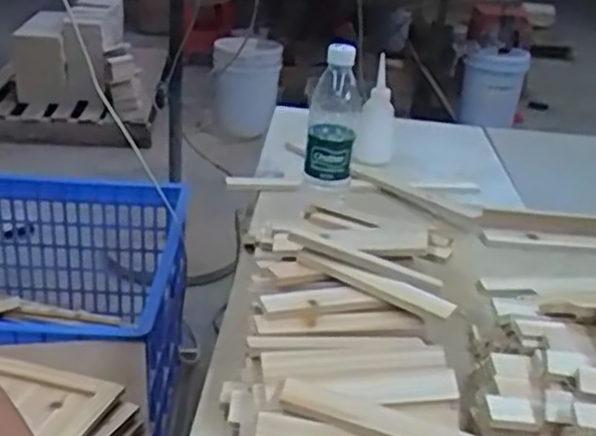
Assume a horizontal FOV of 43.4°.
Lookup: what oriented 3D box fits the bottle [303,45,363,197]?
[{"bbox_3d":[0.044,-0.121,0.954,0.067,0.192,0.055,5,25,2],"label":"bottle"}]

